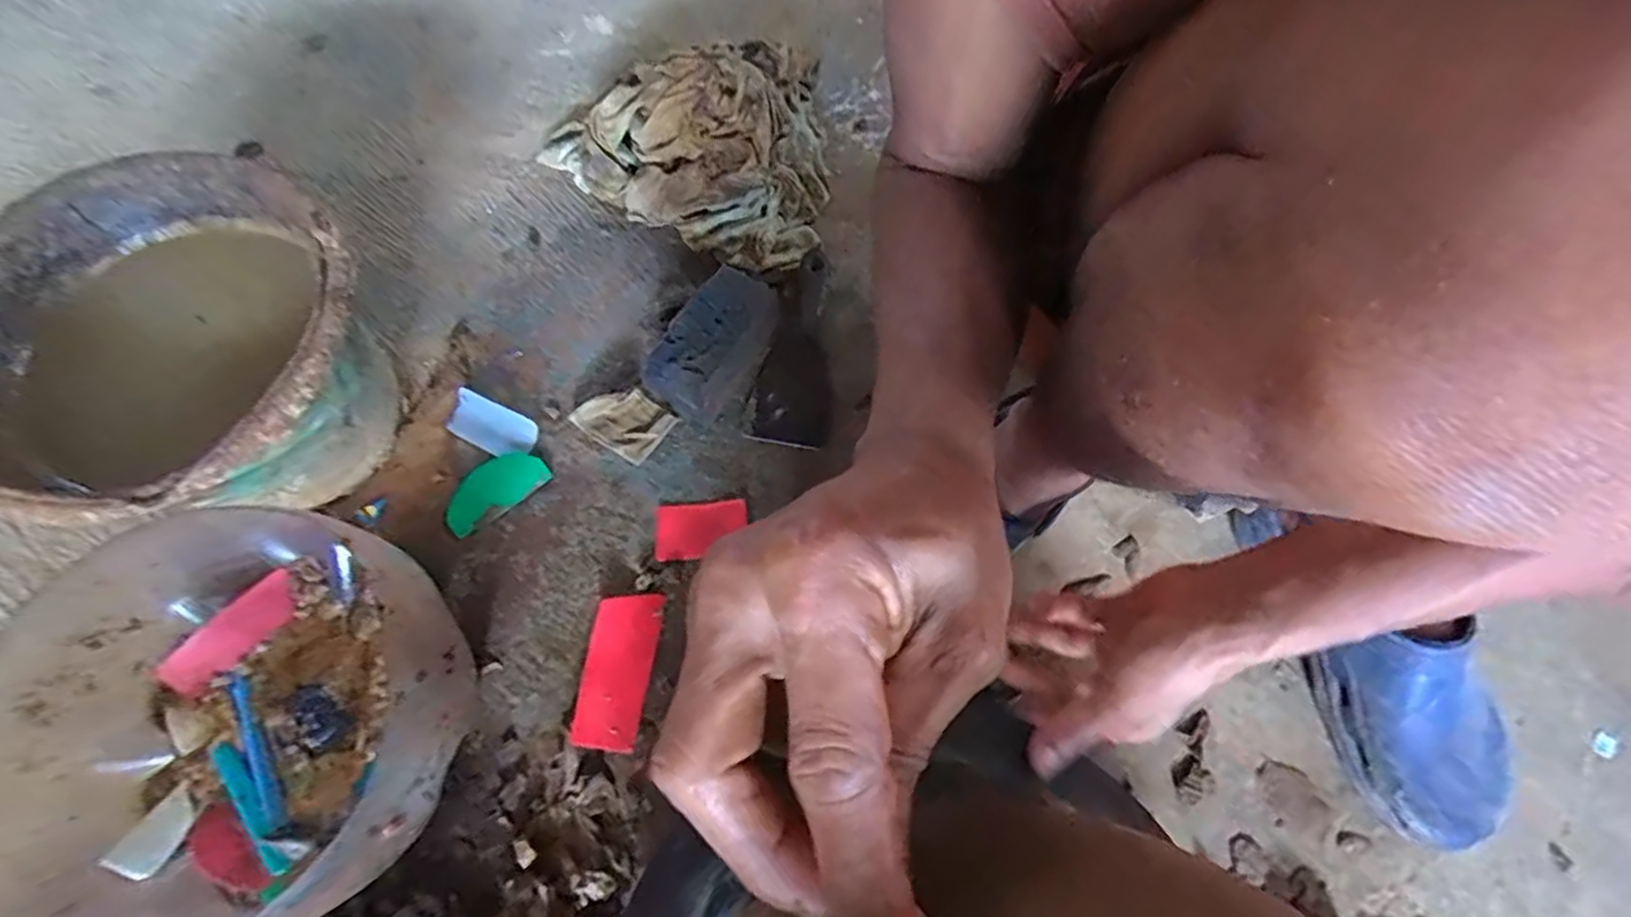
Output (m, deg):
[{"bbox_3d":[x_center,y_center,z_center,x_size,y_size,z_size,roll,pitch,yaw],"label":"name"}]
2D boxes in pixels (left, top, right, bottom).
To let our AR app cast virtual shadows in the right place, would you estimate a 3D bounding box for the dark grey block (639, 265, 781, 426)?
[{"bbox_3d":[-0.086,-0.094,0.584,0.071,0.062,0.120,30,68,10],"label":"dark grey block"}]

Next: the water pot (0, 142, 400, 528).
[{"bbox_3d":[-0.437,-0.060,0.500,0.270,0.169,0.243,40,71,14],"label":"water pot"}]

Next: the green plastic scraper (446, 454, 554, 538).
[{"bbox_3d":[-0.262,0.023,0.558,0.084,0.004,0.042,-37,80,-13],"label":"green plastic scraper"}]

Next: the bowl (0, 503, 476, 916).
[{"bbox_3d":[-0.356,0.171,0.430,0.256,0.133,0.238,1,67,-2],"label":"bowl"}]

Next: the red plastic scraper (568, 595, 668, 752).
[{"bbox_3d":[-0.146,0.155,0.506,0.047,0.004,0.109,17,66,-18],"label":"red plastic scraper"}]

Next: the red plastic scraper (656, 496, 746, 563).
[{"bbox_3d":[-0.092,0.057,0.552,0.072,0.005,0.045,-4,67,-5],"label":"red plastic scraper"}]

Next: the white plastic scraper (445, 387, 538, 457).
[{"bbox_3d":[-0.272,-0.027,0.573,0.076,0.008,0.039,26,88,6],"label":"white plastic scraper"}]

